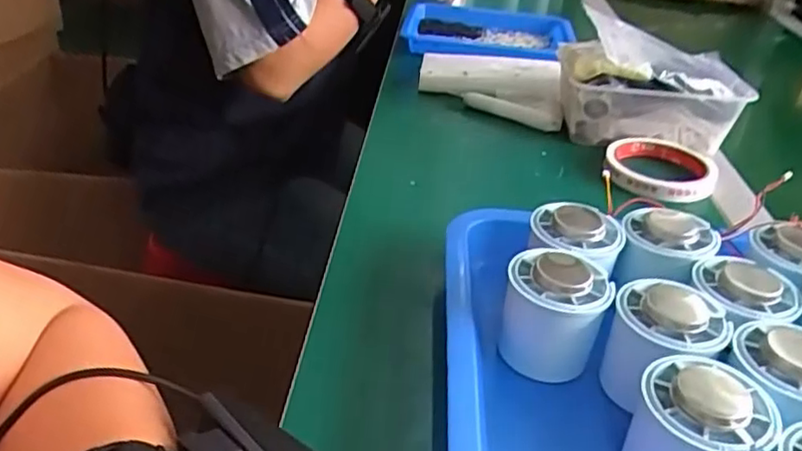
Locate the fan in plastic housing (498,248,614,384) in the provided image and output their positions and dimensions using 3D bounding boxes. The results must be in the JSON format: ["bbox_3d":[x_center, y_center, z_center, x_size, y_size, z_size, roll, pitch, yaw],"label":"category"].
[{"bbox_3d":[0.081,0.046,0.356,0.050,0.061,0.048,10,31,7],"label":"fan in plastic housing"}]

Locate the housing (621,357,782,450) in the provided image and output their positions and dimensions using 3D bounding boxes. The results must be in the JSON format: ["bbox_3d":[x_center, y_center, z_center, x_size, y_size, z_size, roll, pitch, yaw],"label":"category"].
[{"bbox_3d":[0.130,0.095,0.291,0.050,0.061,0.051,5,31,-3],"label":"housing"}]

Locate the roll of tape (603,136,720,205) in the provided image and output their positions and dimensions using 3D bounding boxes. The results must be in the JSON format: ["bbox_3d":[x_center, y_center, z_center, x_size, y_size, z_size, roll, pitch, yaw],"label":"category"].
[{"bbox_3d":[0.225,-0.051,0.569,0.088,0.016,0.110,18,33,19],"label":"roll of tape"}]

